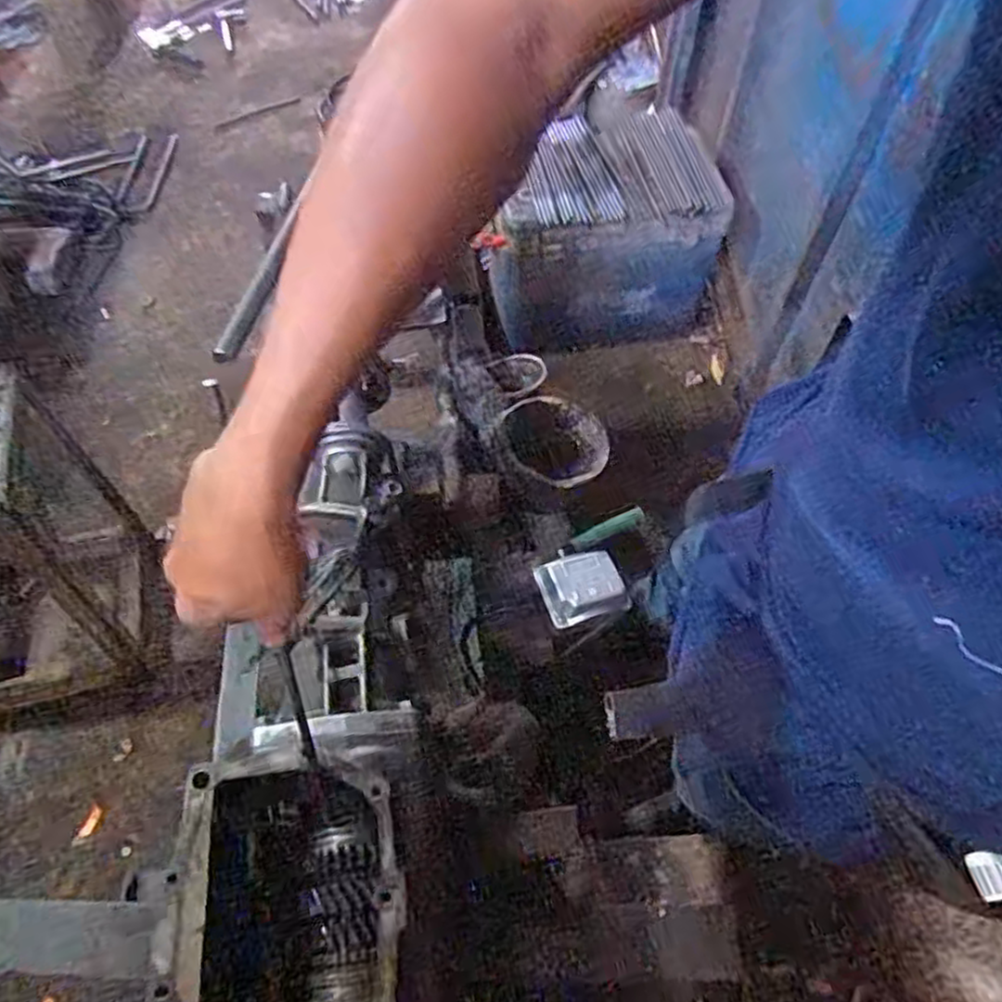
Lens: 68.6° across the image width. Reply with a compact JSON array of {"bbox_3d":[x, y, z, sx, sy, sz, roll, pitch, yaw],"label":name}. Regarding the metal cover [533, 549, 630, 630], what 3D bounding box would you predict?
[{"bbox_3d":[0.084,0.087,0.765,0.081,0.024,0.074,-17,61,-8],"label":"metal cover"}]

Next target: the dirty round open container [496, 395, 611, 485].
[{"bbox_3d":[0.062,-0.072,0.828,0.114,0.032,0.114,-1,60,1],"label":"dirty round open container"}]

